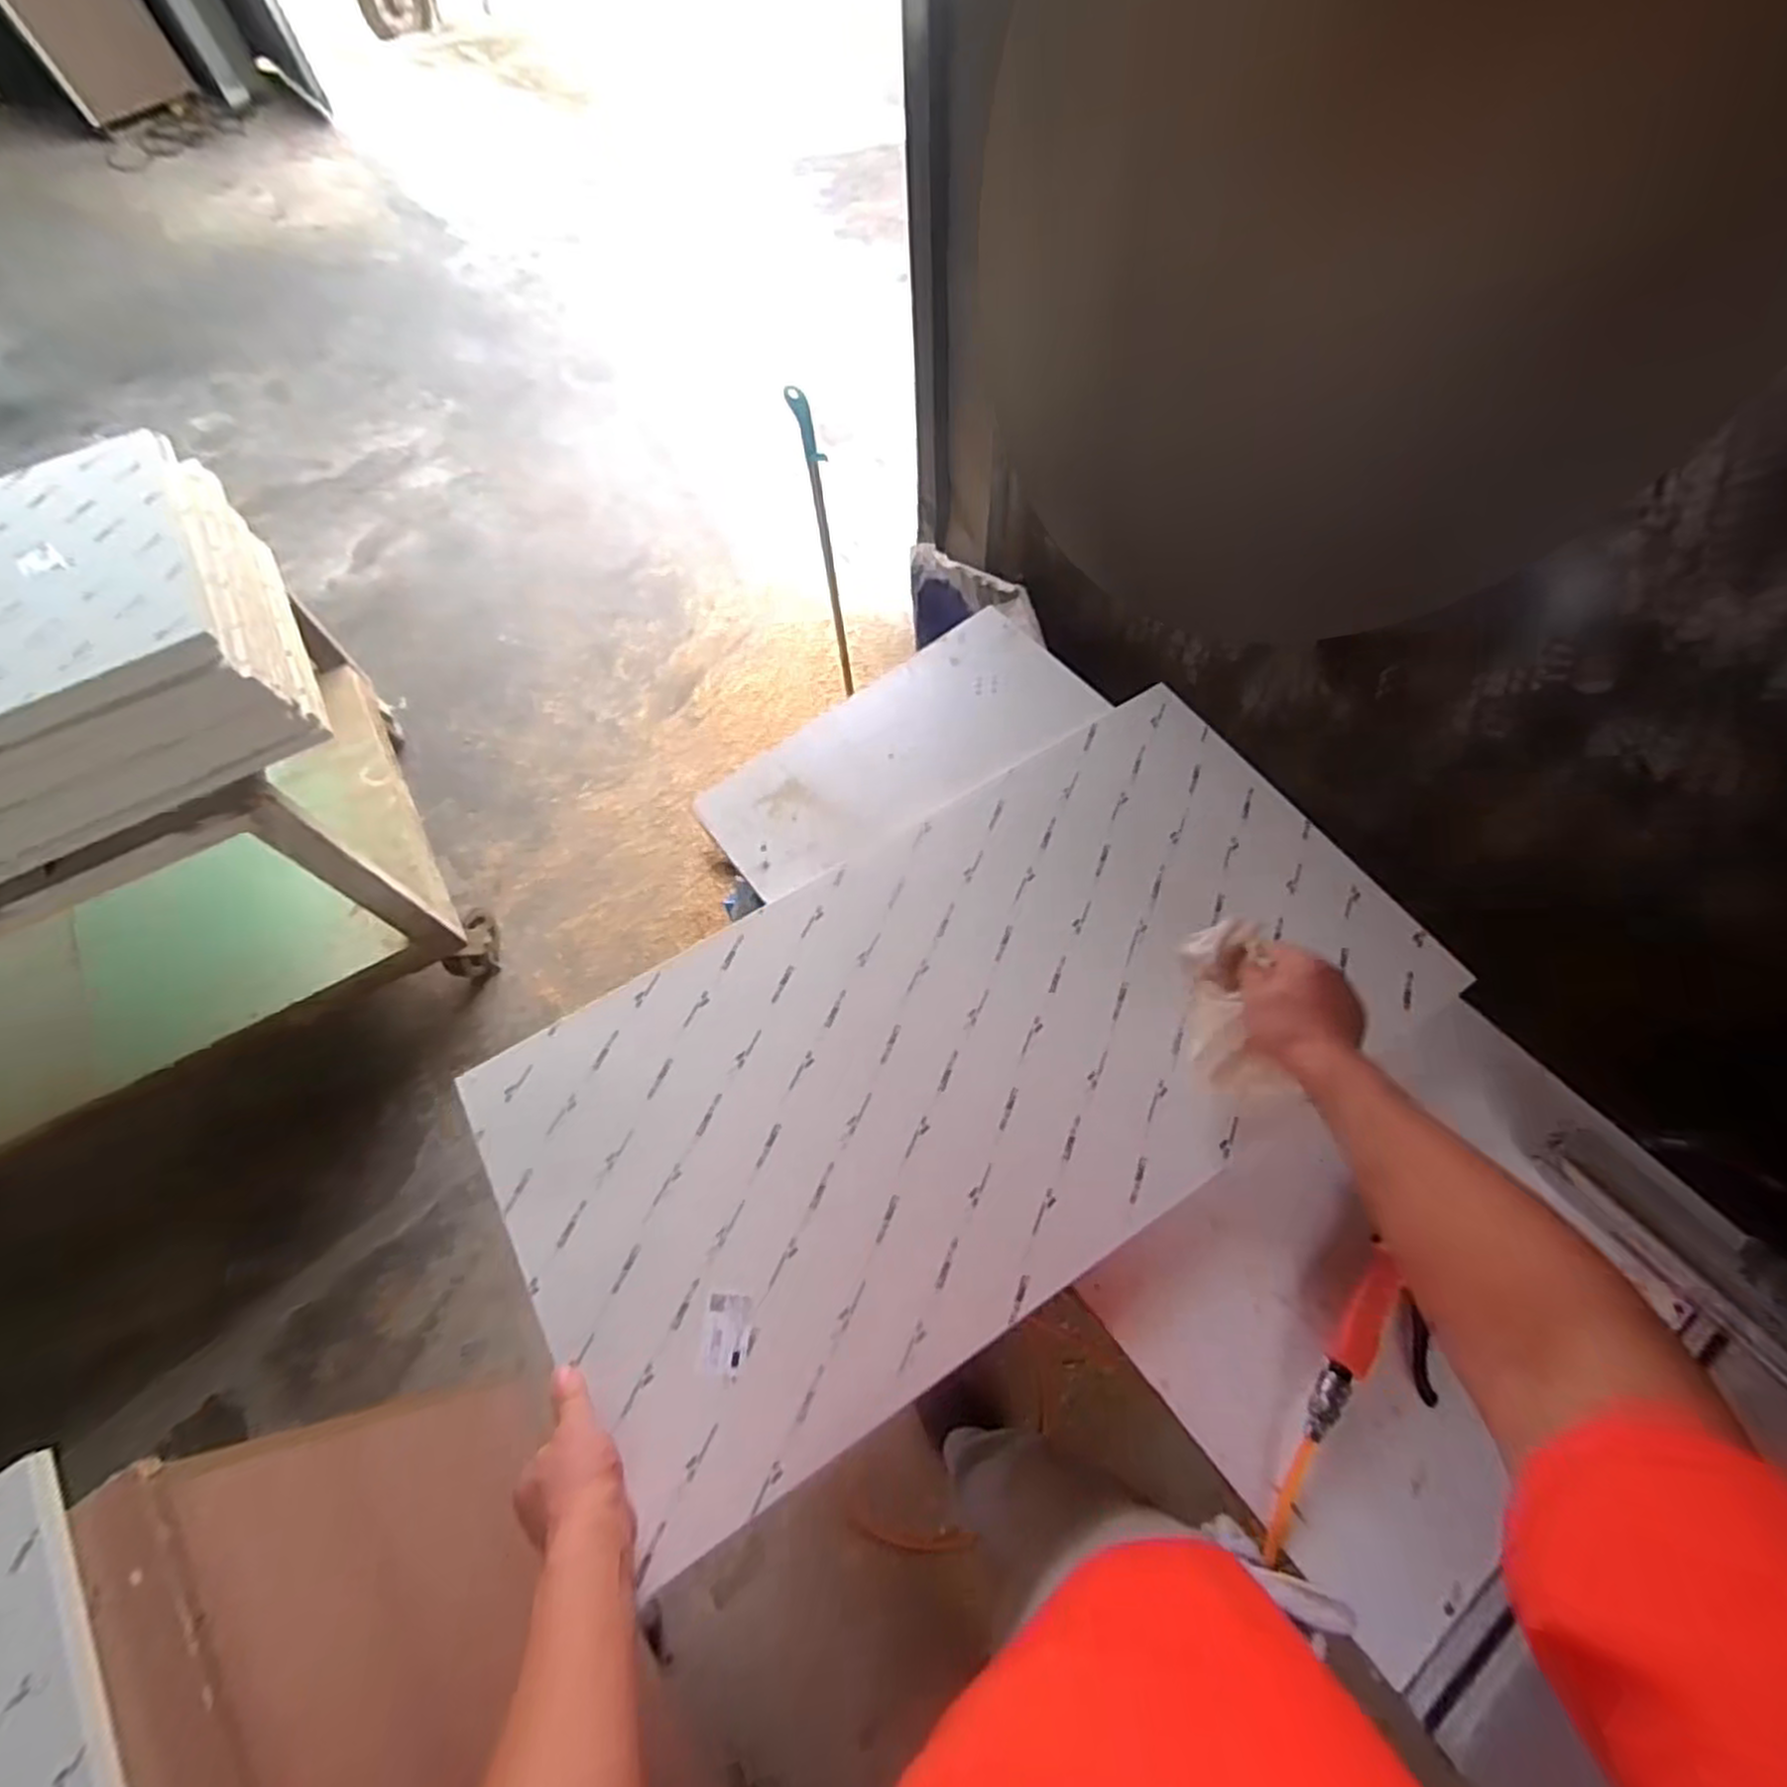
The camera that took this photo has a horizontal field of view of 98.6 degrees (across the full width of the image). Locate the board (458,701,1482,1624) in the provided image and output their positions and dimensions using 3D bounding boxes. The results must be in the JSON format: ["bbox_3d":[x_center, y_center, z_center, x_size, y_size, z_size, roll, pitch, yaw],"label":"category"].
[{"bbox_3d":[0.072,0.135,0.755,0.866,0.020,0.448,-31,64,-13],"label":"board"}]

